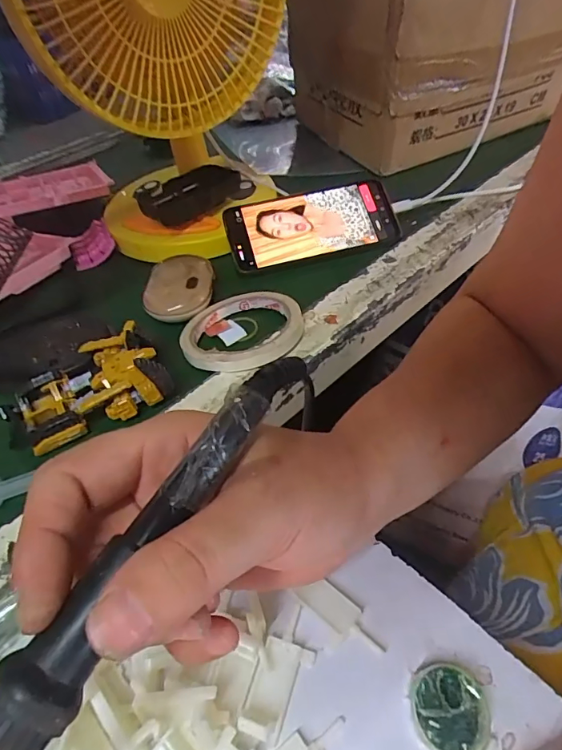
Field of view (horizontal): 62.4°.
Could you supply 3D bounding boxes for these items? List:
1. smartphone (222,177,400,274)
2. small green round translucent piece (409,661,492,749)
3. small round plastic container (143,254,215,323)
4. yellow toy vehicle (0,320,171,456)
[{"bbox_3d":[0.031,-0.150,0.462,0.165,0.008,0.074,-15,73,-7],"label":"smartphone"},{"bbox_3d":[0.073,0.148,0.205,0.031,0.018,0.033,-2,49,2],"label":"small green round translucent piece"},{"bbox_3d":[-0.092,-0.080,0.424,0.060,0.014,0.083,-4,47,3],"label":"small round plastic container"},{"bbox_3d":[-0.145,0.004,0.337,0.111,0.036,0.068,-22,51,-14],"label":"yellow toy vehicle"}]

